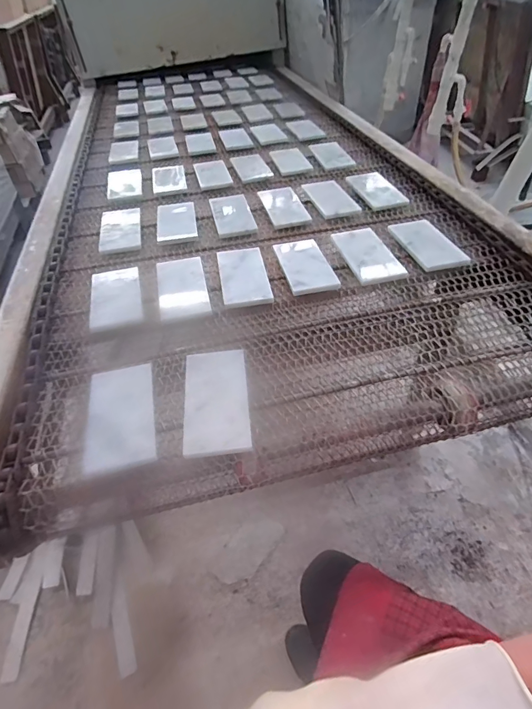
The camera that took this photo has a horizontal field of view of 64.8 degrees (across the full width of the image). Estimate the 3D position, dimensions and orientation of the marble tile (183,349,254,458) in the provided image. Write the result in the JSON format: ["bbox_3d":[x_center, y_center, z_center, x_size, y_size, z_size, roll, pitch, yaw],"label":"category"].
[{"bbox_3d":[-0.059,0.052,0.505,0.076,0.007,0.147,-2,49,-8],"label":"marble tile"}]

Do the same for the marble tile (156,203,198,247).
[{"bbox_3d":[-0.174,-0.258,0.821,0.076,0.005,0.137,-8,52,-7],"label":"marble tile"}]

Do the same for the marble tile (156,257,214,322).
[{"bbox_3d":[-0.133,-0.109,0.672,0.076,0.004,0.149,-8,49,-10],"label":"marble tile"}]

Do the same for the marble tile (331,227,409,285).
[{"bbox_3d":[0.173,-0.169,0.708,0.080,0.014,0.161,-12,45,-4],"label":"marble tile"}]

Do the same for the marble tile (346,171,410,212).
[{"bbox_3d":[0.234,-0.352,0.892,0.080,0.015,0.172,-11,42,-6],"label":"marble tile"}]

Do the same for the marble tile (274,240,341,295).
[{"bbox_3d":[0.064,-0.151,0.699,0.076,0.009,0.157,-11,42,-6],"label":"marble tile"}]

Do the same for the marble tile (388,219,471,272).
[{"bbox_3d":[0.281,-0.196,0.735,0.083,0.010,0.151,-13,49,-8],"label":"marble tile"}]

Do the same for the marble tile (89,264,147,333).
[{"bbox_3d":[-0.235,-0.092,0.662,0.077,0.012,0.154,-14,43,-9],"label":"marble tile"}]

